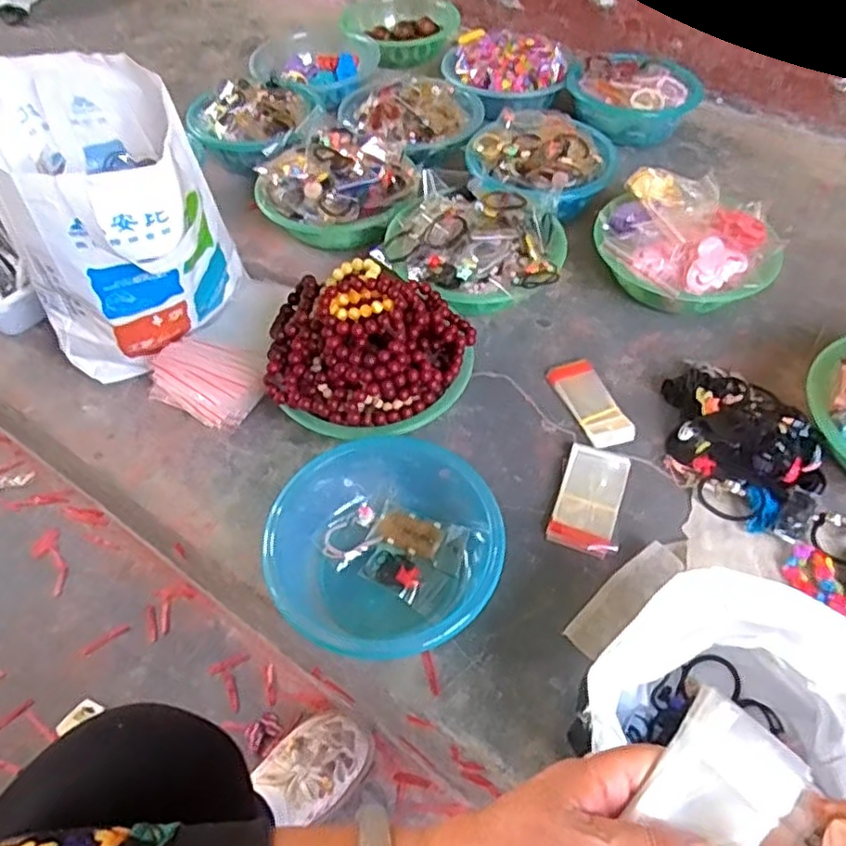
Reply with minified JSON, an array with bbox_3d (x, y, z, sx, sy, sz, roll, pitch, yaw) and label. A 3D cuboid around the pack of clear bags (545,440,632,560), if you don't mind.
[{"bbox_3d":[0.181,0.081,0.733,0.067,0.014,0.129,16,54,13],"label":"pack of clear bags"}]

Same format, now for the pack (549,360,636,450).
[{"bbox_3d":[0.200,-0.026,0.815,0.056,0.013,0.129,-15,54,-11],"label":"pack"}]

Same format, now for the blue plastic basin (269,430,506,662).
[{"bbox_3d":[-0.029,0.114,0.680,0.223,0.076,0.227,0,52,0],"label":"blue plastic basin"}]

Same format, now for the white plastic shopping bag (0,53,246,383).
[{"bbox_3d":[-0.344,-0.214,0.787,0.227,0.313,0.232,-19,54,-14],"label":"white plastic shopping bag"}]

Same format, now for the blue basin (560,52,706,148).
[{"bbox_3d":[0.364,-0.569,1.196,0.214,0.084,0.214,0,52,0],"label":"blue basin"}]

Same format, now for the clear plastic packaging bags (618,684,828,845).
[{"bbox_3d":[0.113,0.181,0.285,0.056,0.014,0.125,39,74,6],"label":"clear plastic packaging bags"}]

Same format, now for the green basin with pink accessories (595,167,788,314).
[{"bbox_3d":[0.353,-0.235,0.916,0.227,0.108,0.214,0,52,0],"label":"green basin with pink accessories"}]

